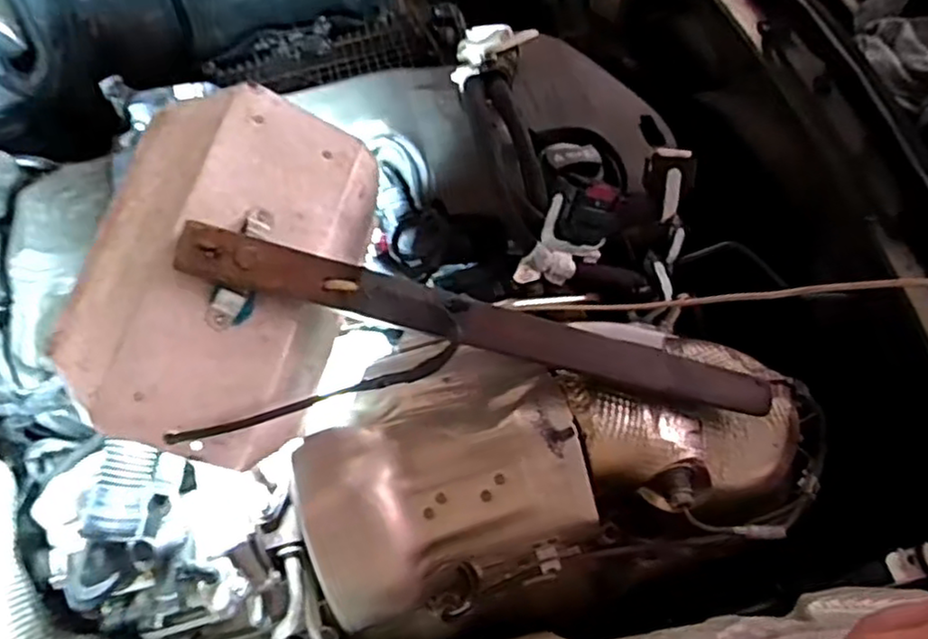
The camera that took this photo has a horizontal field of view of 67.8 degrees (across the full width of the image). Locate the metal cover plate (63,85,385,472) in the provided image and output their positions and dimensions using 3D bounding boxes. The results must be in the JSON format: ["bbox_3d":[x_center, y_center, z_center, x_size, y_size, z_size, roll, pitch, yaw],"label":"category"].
[{"bbox_3d":[-0.148,-0.032,0.440,0.152,0.037,0.227,23,72,-19],"label":"metal cover plate"}]

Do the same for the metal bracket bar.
[{"bbox_3d":[0.035,0.009,0.464,0.423,0.030,0.030,15,63,-18],"label":"metal bracket bar"}]

